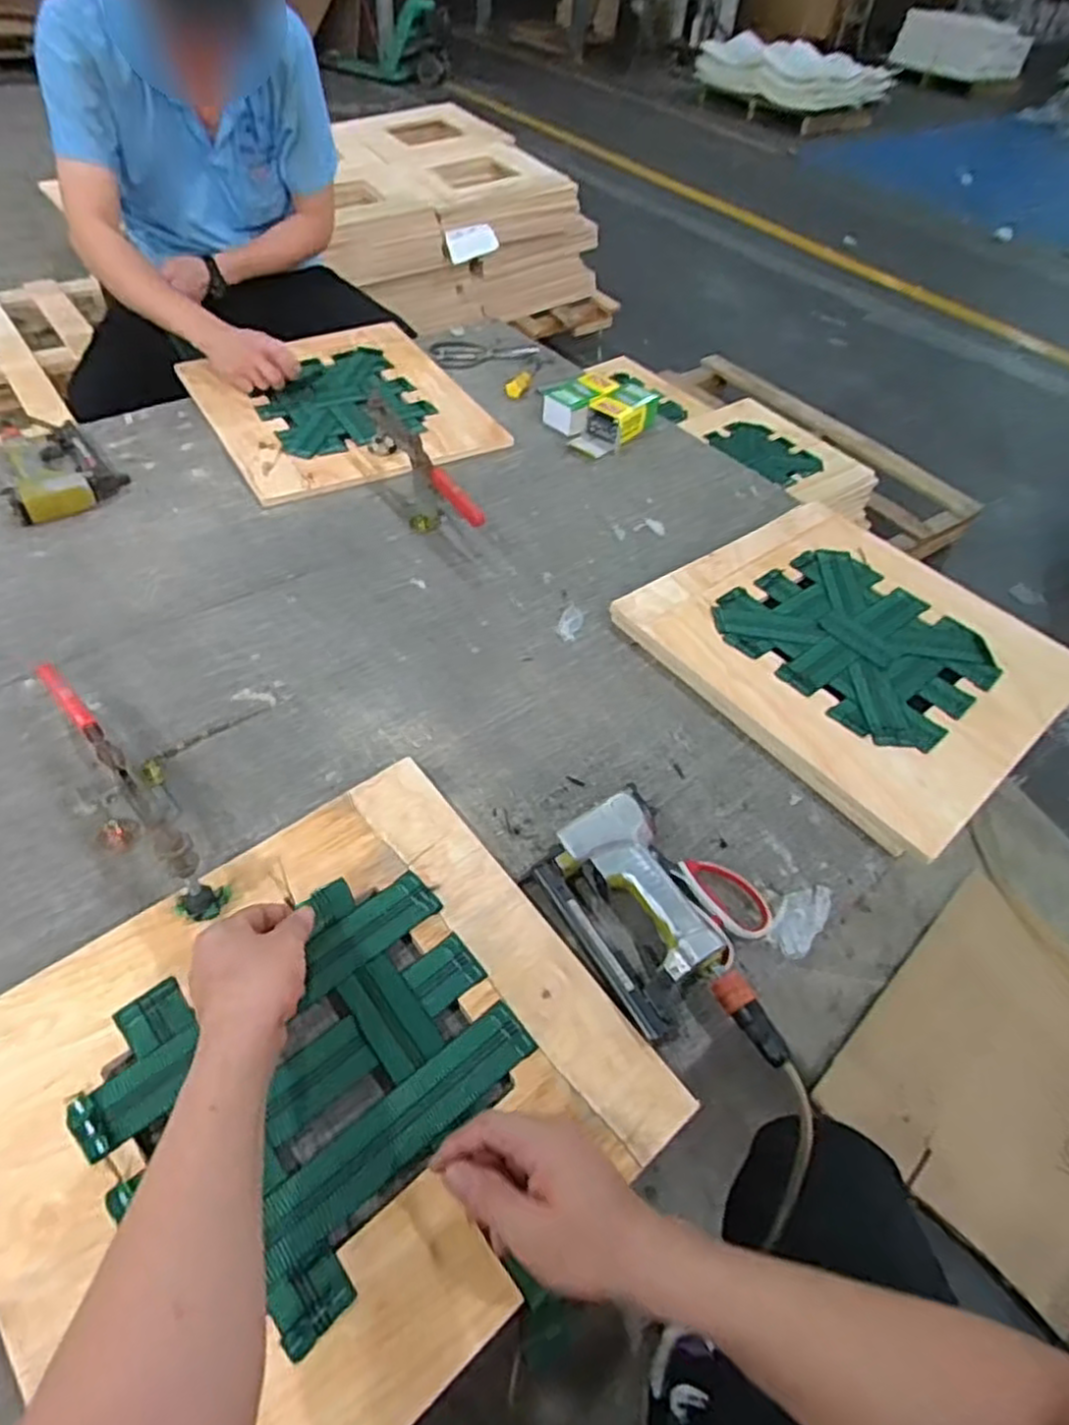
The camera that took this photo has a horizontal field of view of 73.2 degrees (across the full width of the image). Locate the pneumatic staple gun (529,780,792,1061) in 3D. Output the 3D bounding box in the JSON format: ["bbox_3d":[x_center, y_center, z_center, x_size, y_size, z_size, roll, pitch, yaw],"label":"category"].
[{"bbox_3d":[0.105,0.189,0.614,0.114,0.046,0.244,-22,56,-22],"label":"pneumatic staple gun"}]

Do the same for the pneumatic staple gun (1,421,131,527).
[{"bbox_3d":[-0.669,-0.338,0.996,0.142,0.040,0.186,-34,61,-29],"label":"pneumatic staple gun"}]

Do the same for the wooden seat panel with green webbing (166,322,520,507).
[{"bbox_3d":[-0.313,-0.504,1.171,0.402,0.021,0.424,-24,59,-22],"label":"wooden seat panel with green webbing"}]

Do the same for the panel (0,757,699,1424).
[{"bbox_3d":[-0.163,0.272,0.538,0.426,0.017,0.397,-30,59,-27],"label":"panel"}]

